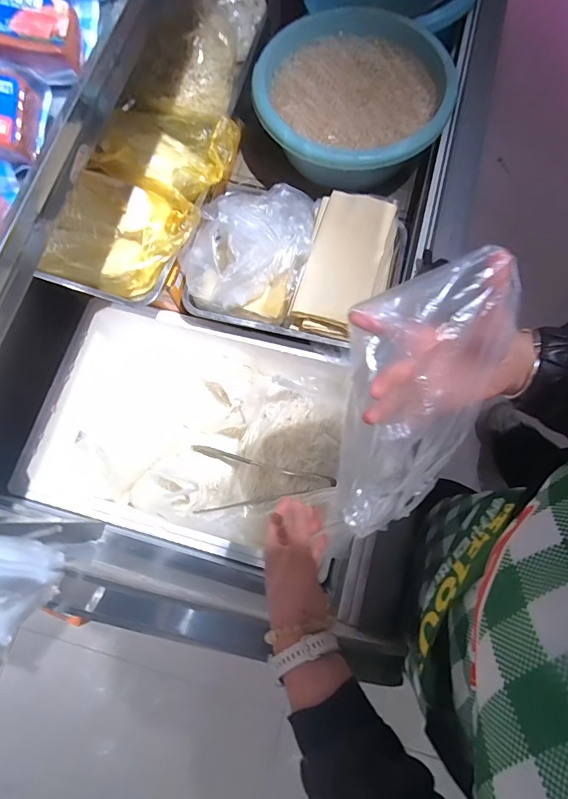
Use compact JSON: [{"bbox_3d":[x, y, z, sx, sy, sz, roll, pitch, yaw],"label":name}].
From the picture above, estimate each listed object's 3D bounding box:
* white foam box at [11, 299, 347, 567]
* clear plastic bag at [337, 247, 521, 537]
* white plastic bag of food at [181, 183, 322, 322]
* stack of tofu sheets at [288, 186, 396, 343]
[{"bbox_3d":[-0.180,0.061,0.843,0.566,0.159,0.402,14,75,5],"label":"white foam box"},{"bbox_3d":[0.111,0.013,0.371,0.106,0.039,0.258,7,119,3],"label":"clear plastic bag"},{"bbox_3d":[-0.063,-0.303,0.769,0.222,0.131,0.269,11,75,4],"label":"white plastic bag of food"},{"bbox_3d":[0.113,-0.244,0.773,0.155,0.052,0.269,16,75,5],"label":"stack of tofu sheets"}]

